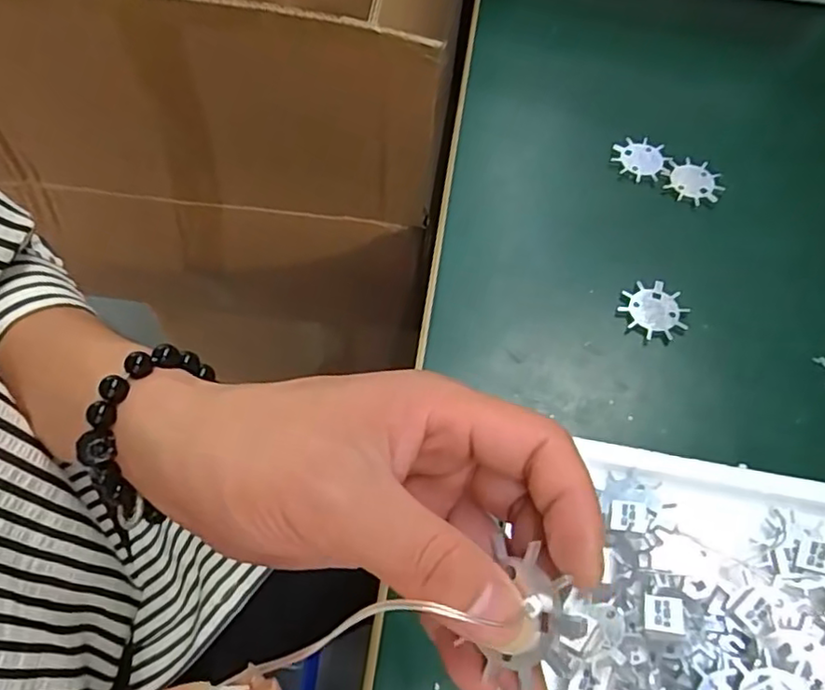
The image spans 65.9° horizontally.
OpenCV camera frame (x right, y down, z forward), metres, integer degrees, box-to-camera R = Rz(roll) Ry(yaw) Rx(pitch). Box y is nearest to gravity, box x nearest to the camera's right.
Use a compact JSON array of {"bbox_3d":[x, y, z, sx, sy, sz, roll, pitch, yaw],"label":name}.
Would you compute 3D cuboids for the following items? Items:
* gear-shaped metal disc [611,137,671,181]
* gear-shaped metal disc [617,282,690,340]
[{"bbox_3d":[0.160,-0.131,0.446,0.035,0.004,0.035,1,70,-2],"label":"gear-shaped metal disc"},{"bbox_3d":[0.146,-0.021,0.384,0.036,0.004,0.037,-1,70,2],"label":"gear-shaped metal disc"}]

